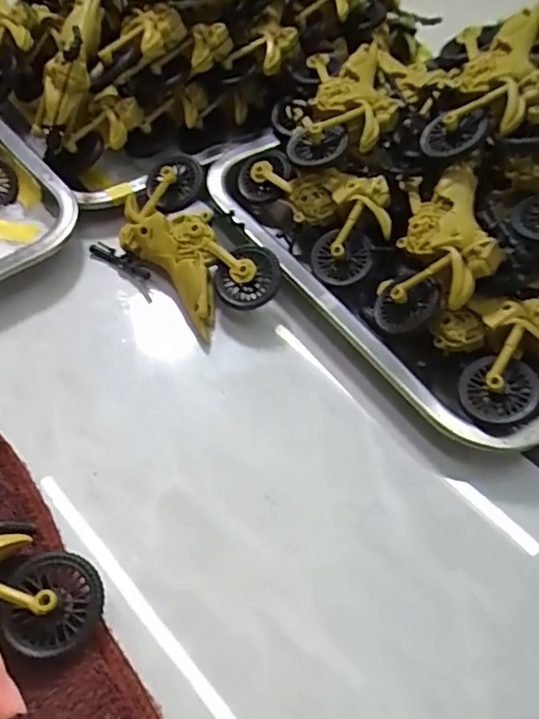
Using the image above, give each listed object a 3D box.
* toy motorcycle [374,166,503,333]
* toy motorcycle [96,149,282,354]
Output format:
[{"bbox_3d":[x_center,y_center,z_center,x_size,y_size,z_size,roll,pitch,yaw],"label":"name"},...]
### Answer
[{"bbox_3d":[0.091,-0.062,0.312,0.050,0.043,0.089,12,56,3],"label":"toy motorcycle"},{"bbox_3d":[-0.043,-0.066,0.337,0.115,0.041,0.076,39,61,20],"label":"toy motorcycle"}]

